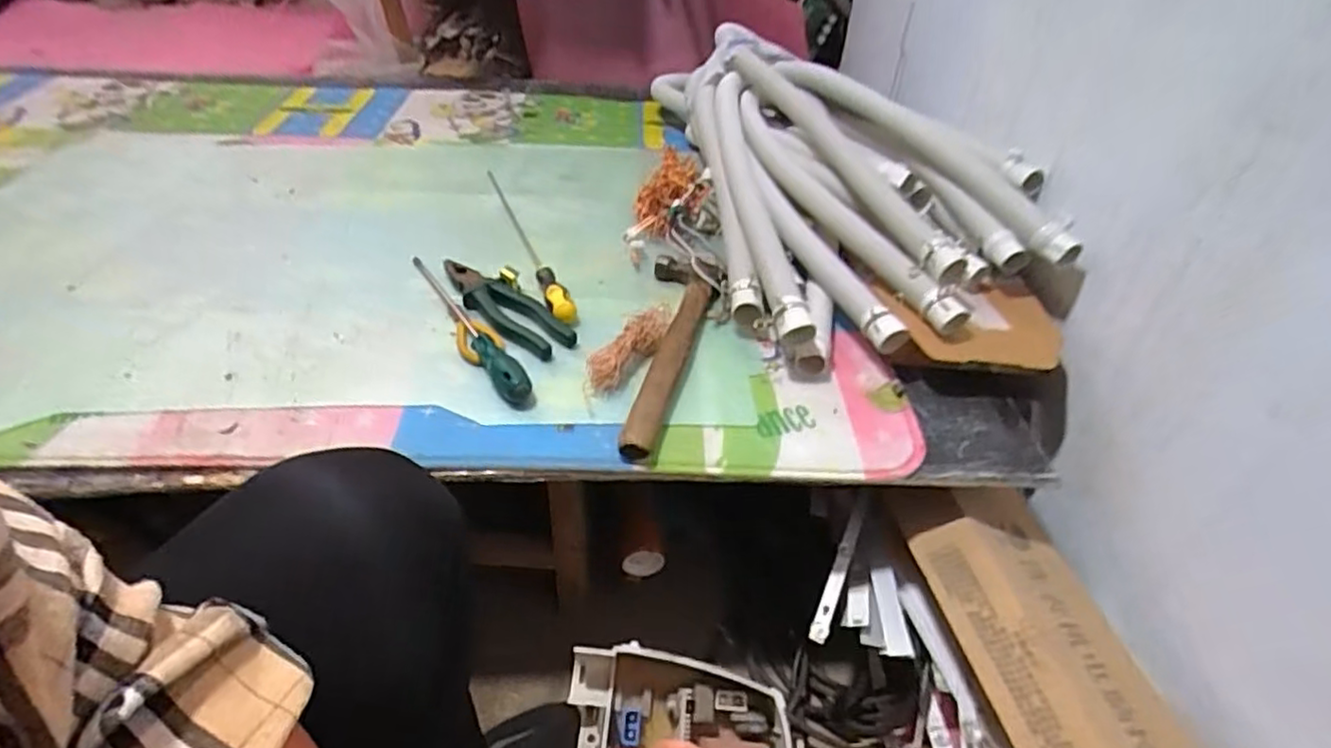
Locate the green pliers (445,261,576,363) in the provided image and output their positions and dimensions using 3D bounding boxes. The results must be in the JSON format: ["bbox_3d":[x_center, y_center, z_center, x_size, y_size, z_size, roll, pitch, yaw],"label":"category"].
[{"bbox_3d":[-0.172,-0.073,0.713,0.180,0.022,0.046,29,45,26],"label":"green pliers"}]

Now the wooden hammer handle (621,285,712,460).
[{"bbox_3d":[0.004,-0.010,0.671,0.030,0.032,0.264,13,40,9],"label":"wooden hammer handle"}]

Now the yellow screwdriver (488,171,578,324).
[{"bbox_3d":[-0.172,-0.161,0.823,0.026,0.028,0.345,-14,43,-21],"label":"yellow screwdriver"}]

